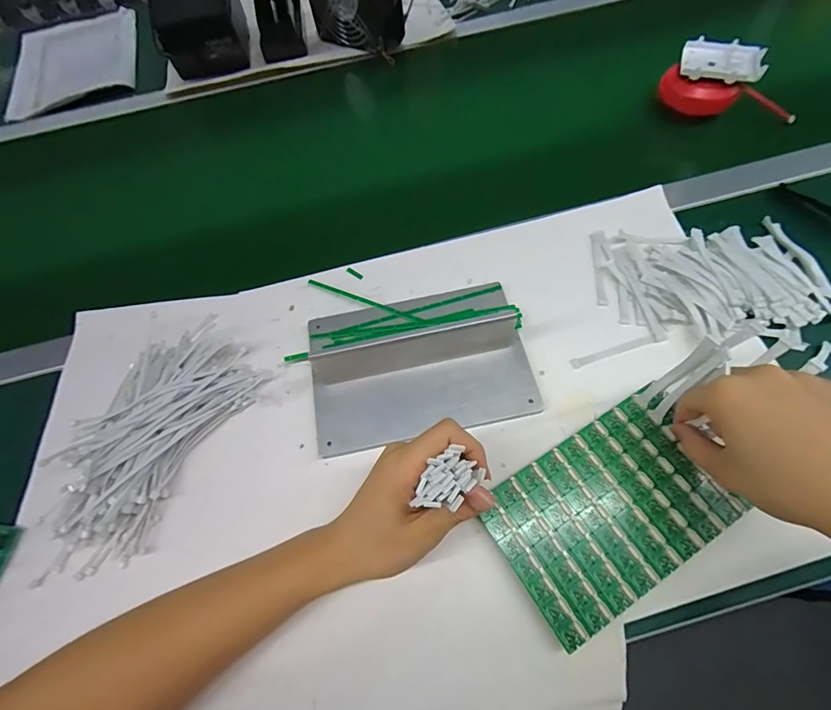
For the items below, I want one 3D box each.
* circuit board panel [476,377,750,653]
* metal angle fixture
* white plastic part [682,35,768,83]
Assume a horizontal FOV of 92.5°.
[{"bbox_3d":[0.145,0.118,0.304,0.163,0.008,0.110,-30,64,-12],"label":"circuit board panel"},{"bbox_3d":[-0.001,-0.003,0.355,0.208,0.058,0.139,-11,61,-2],"label":"metal angle fixture"},{"bbox_3d":[0.374,-0.358,0.484,0.087,0.013,0.072,21,67,14],"label":"white plastic part"}]

